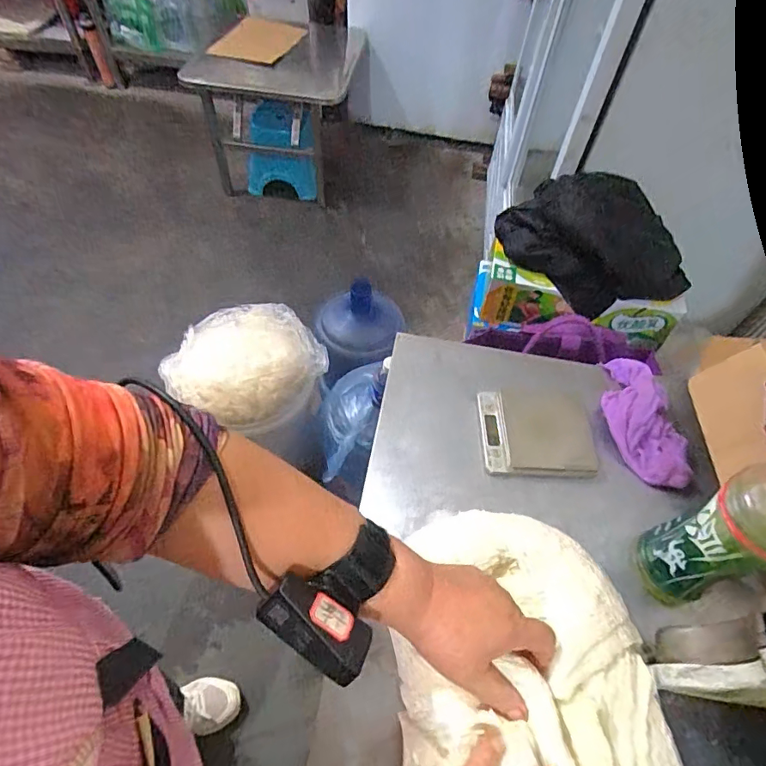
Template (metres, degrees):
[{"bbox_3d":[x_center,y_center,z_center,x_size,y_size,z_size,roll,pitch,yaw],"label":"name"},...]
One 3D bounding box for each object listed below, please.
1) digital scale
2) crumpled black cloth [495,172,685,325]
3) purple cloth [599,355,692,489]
[{"bbox_3d":[0.177,0.055,0.559,0.125,0.018,0.109,4,56,-1],"label":"digital scale"},{"bbox_3d":[0.368,-0.244,0.858,0.335,0.171,0.126,35,61,19],"label":"crumpled black cloth"},{"bbox_3d":[0.306,0.032,0.570,0.082,0.046,0.174,9,56,2],"label":"purple cloth"}]

